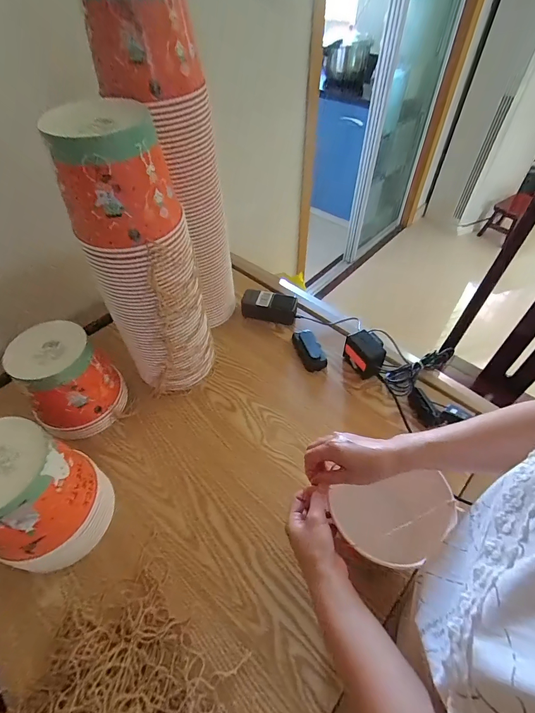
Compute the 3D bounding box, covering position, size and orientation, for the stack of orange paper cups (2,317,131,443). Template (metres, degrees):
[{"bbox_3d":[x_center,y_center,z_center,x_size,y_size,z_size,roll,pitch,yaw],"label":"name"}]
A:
[{"bbox_3d":[-0.358,0.047,0.644,0.147,0.161,0.144,24,54,20],"label":"stack of orange paper cups"}]

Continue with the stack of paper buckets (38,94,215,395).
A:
[{"bbox_3d":[-0.199,-0.138,0.588,0.155,0.445,0.152,-23,53,-18],"label":"stack of paper buckets"}]

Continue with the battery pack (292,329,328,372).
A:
[{"bbox_3d":[0.092,-0.017,0.795,0.053,0.028,0.110,-11,51,-9],"label":"battery pack"}]

